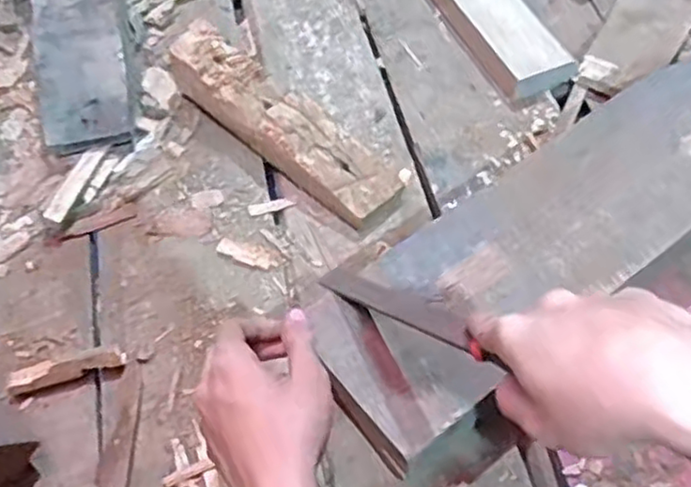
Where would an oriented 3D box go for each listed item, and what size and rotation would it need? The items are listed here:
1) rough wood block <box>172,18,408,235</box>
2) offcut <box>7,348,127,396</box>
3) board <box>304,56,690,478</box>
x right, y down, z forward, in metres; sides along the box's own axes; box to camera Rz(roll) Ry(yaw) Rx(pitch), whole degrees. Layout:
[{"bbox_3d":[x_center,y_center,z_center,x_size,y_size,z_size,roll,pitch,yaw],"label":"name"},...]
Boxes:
[{"bbox_3d":[-0.072,-0.126,0.720,0.296,0.073,0.072,38,66,21],"label":"rough wood block"},{"bbox_3d":[-0.247,0.111,0.605,0.099,0.022,0.020,-14,59,-7],"label":"offcut"},{"bbox_3d":[0.228,-0.040,0.605,0.582,0.020,0.143,-34,63,-18],"label":"board"}]

